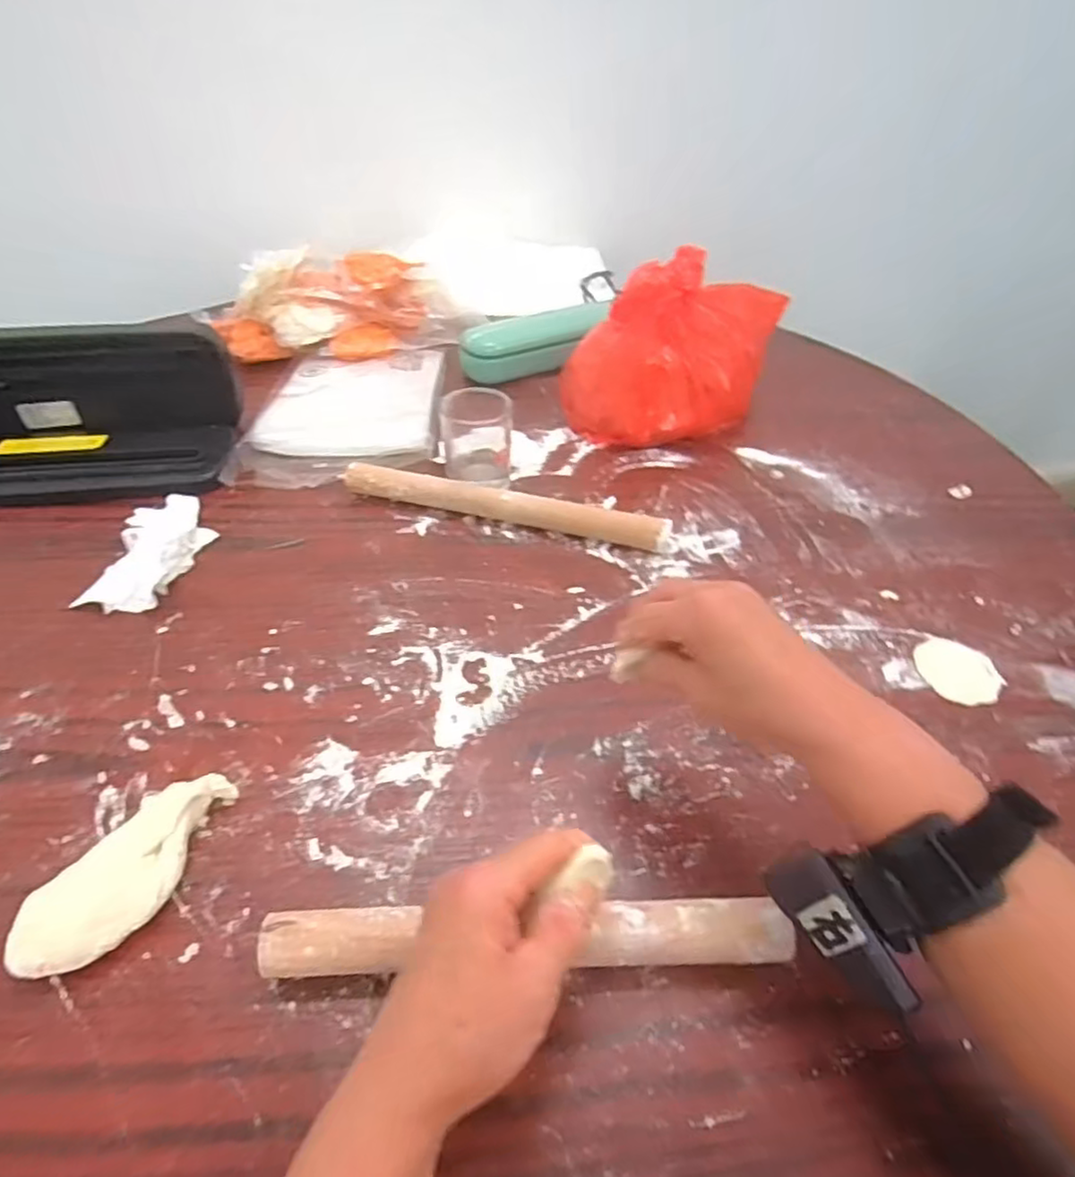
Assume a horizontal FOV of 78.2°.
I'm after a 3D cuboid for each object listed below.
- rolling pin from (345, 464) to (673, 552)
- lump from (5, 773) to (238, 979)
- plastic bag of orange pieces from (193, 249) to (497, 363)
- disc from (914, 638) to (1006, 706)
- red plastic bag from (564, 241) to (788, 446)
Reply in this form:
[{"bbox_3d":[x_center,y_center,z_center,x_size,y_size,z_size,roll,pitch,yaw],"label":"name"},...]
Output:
[{"bbox_3d":[-0.029,-0.071,0.579,0.284,0.029,0.025,13,44,11],"label":"rolling pin"},{"bbox_3d":[-0.207,0.146,0.343,0.043,0.026,0.114,26,48,23],"label":"lump"},{"bbox_3d":[-0.241,-0.356,0.816,0.329,0.088,0.139,-11,45,-14],"label":"plastic bag of orange pieces"},{"bbox_3d":[0.302,0.059,0.474,0.054,0.006,0.055,2,43,-1],"label":"disc"},{"bbox_3d":[0.145,-0.265,0.703,0.176,0.154,0.221,21,46,18],"label":"red plastic bag"}]

